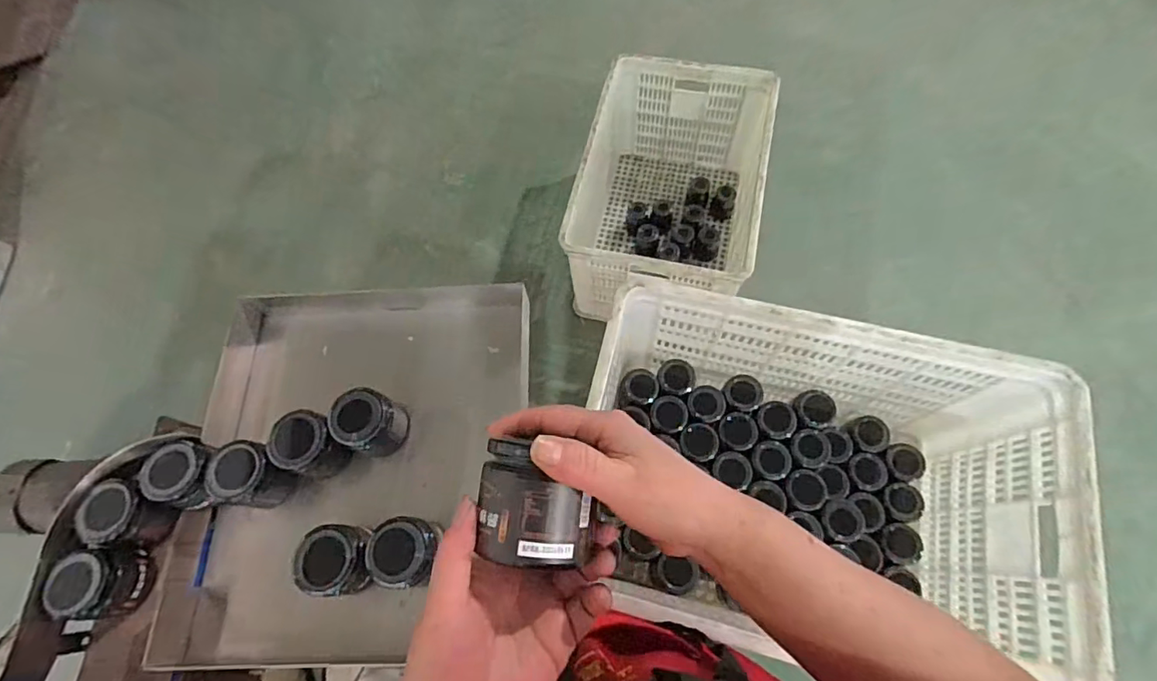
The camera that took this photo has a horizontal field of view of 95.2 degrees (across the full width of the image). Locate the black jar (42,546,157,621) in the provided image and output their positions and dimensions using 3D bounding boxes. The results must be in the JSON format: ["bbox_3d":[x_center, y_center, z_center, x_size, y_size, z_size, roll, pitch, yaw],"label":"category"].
[{"bbox_3d":[-0.502,0.254,0.559,0.066,0.066,0.070,-1,68,2],"label":"black jar"}]

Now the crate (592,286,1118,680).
[{"bbox_3d":[0.325,0.213,0.813,0.617,0.333,0.435,12,69,8],"label":"crate"}]

